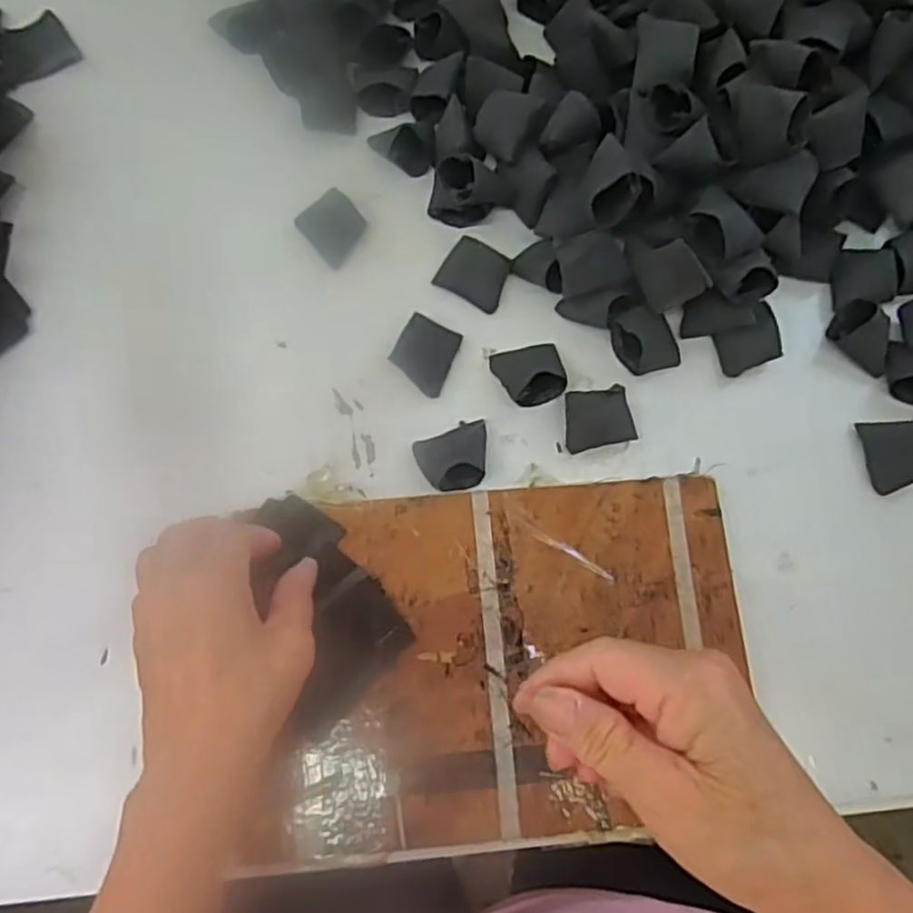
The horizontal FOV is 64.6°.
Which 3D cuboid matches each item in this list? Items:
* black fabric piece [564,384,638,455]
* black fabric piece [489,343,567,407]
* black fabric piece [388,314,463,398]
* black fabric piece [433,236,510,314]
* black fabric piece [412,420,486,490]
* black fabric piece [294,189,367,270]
[{"bbox_3d":[0.084,-0.022,0.423,0.041,0.015,0.033,-6,75,-3],"label":"black fabric piece"},{"bbox_3d":[0.045,-0.051,0.426,0.041,0.024,0.037,-14,76,-5],"label":"black fabric piece"},{"bbox_3d":[-0.019,-0.061,0.432,0.034,0.015,0.041,22,76,4],"label":"black fabric piece"},{"bbox_3d":[0.013,-0.114,0.448,0.041,0.009,0.034,31,76,6],"label":"black fabric piece"},{"bbox_3d":[0.001,-0.001,0.413,0.043,0.021,0.037,-26,77,-8],"label":"black fabric piece"},{"bbox_3d":[-0.077,-0.146,0.455,0.034,0.013,0.041,-39,80,-11],"label":"black fabric piece"}]

